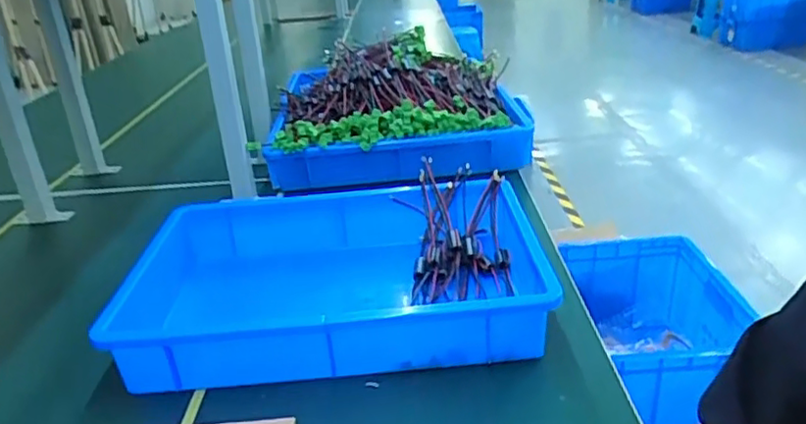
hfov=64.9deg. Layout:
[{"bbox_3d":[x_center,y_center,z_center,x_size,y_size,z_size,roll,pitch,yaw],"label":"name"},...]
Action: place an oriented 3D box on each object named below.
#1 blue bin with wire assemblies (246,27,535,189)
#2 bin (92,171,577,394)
[{"bbox_3d":[-0.015,-0.191,1.138,0.419,0.163,0.395,-5,25,-3],"label":"blue bin with wire assemblies"},{"bbox_3d":[-0.068,0.076,0.699,0.431,0.094,0.280,-6,25,-4],"label":"bin"}]

